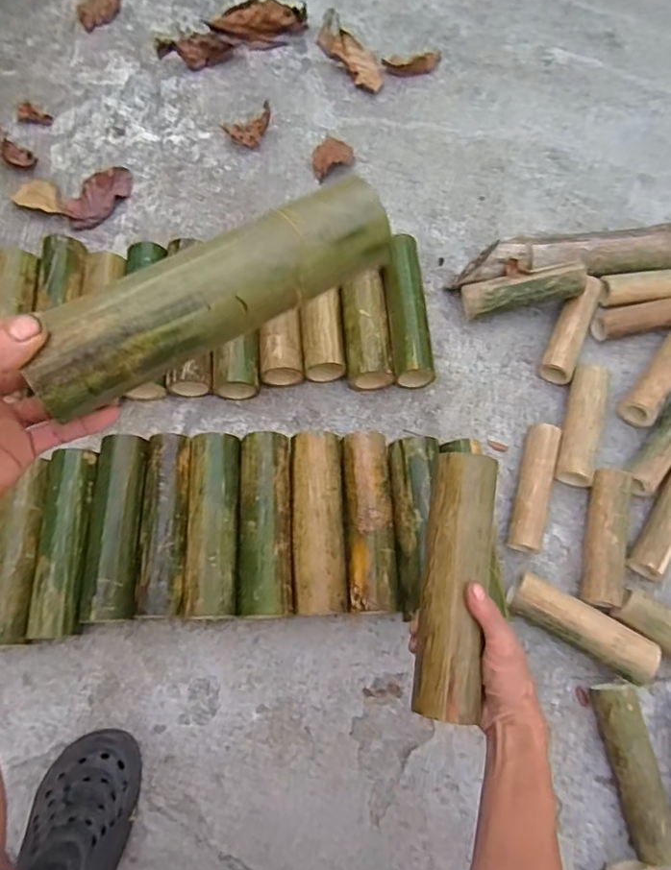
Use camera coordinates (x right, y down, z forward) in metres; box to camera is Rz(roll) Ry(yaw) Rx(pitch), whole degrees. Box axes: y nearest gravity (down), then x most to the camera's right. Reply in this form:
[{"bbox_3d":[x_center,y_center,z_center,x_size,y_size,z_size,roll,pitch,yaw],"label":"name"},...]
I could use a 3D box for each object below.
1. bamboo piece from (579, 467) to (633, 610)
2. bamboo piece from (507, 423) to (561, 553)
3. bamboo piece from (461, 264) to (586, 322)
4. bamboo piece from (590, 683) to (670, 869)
[{"bbox_3d":[0.362,0.137,0.722,0.057,0.042,0.183,15,69,2],"label":"bamboo piece"},{"bbox_3d":[0.278,0.073,0.765,0.049,0.047,0.187,16,70,4],"label":"bamboo piece"},{"bbox_3d":[0.286,-0.224,0.836,0.181,0.048,0.054,-10,70,9],"label":"bamboo piece"},{"bbox_3d":[0.347,0.392,0.638,0.051,0.052,0.189,-7,70,-6],"label":"bamboo piece"}]

